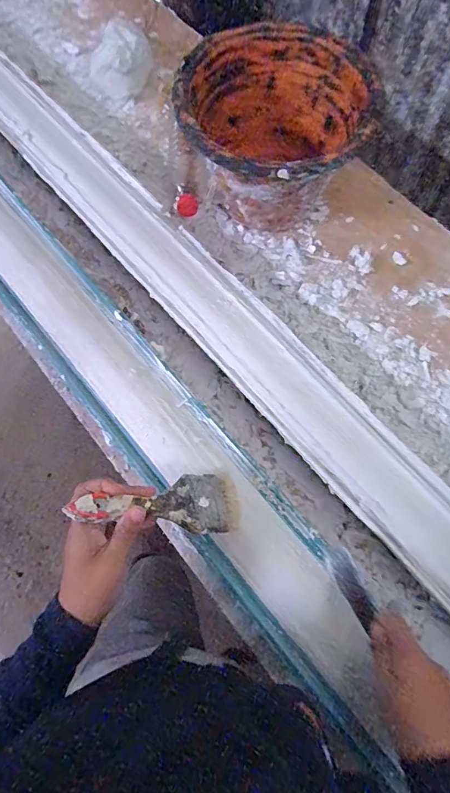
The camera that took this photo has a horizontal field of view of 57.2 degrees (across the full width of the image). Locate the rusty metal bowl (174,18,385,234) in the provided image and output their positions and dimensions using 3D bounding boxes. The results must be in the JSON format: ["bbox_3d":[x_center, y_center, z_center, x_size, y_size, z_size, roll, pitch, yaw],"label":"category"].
[{"bbox_3d":[0.065,-0.361,0.587,0.226,0.160,0.220,0,70,1],"label":"rusty metal bowl"}]

